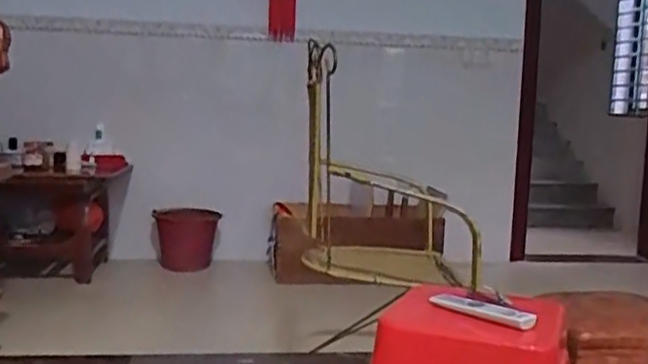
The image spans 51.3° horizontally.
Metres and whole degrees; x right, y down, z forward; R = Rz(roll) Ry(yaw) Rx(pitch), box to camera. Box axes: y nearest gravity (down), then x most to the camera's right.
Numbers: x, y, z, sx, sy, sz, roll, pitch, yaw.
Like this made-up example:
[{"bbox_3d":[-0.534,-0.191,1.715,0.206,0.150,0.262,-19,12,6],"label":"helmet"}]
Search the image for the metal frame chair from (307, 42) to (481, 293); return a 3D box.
[{"bbox_3d":[0.144,0.131,1.692,0.395,0.874,0.340,1,7,-10],"label":"metal frame chair"}]

